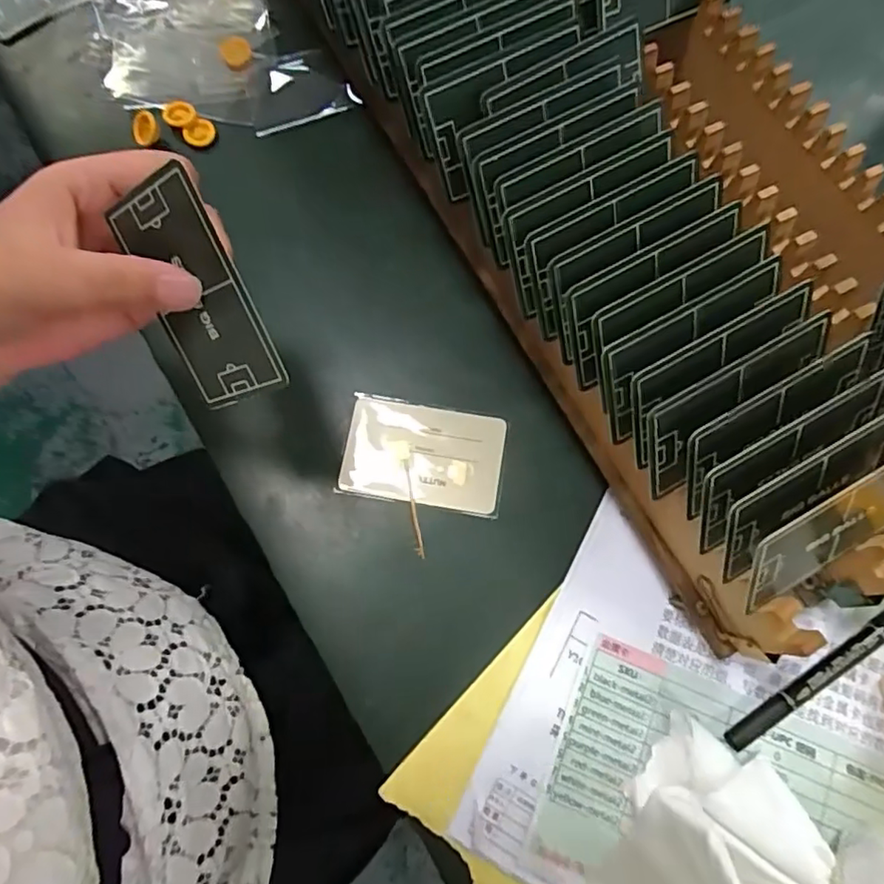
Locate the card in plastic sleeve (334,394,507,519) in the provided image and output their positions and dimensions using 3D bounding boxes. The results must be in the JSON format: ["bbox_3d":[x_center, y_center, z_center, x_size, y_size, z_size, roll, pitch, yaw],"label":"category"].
[{"bbox_3d":[-0.010,0.006,0.320,0.086,0.004,0.056,9,74,4],"label":"card in plastic sleeve"}]

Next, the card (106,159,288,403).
[{"bbox_3d":[-0.093,-0.055,0.227,0.054,0.008,0.082,-10,111,36],"label":"card"}]

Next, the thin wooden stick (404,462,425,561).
[{"bbox_3d":[-0.016,0.036,0.314,0.004,0.004,0.053,-10,74,-2],"label":"thin wooden stick"}]

